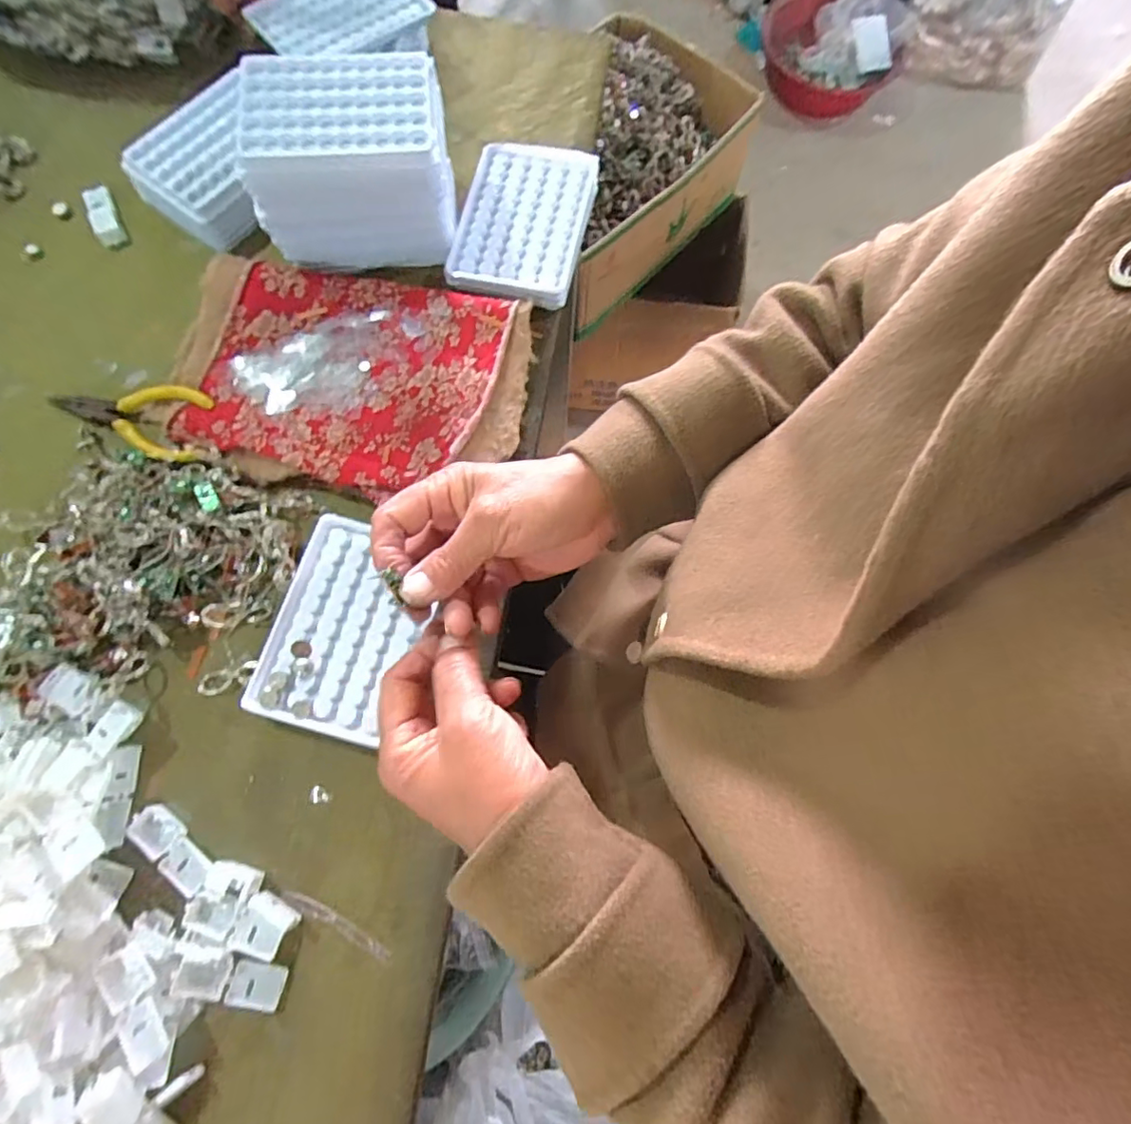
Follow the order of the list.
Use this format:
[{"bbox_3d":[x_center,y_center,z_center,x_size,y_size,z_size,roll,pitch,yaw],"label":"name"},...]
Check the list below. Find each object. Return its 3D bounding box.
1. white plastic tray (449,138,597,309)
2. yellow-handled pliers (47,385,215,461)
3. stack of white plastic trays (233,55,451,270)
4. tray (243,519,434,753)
[{"bbox_3d":[-0.033,-0.267,0.441,0.097,0.012,0.130,13,73,1],"label":"white plastic tray"},{"bbox_3d":[-0.309,-0.107,0.402,0.119,0.009,0.050,17,73,2],"label":"yellow-handled pliers"},{"bbox_3d":[-0.148,-0.279,0.401,0.134,0.081,0.092,-10,76,-7],"label":"stack of white plastic trays"},{"bbox_3d":[-0.139,0.039,0.358,0.088,0.013,0.127,15,73,2],"label":"tray"}]

